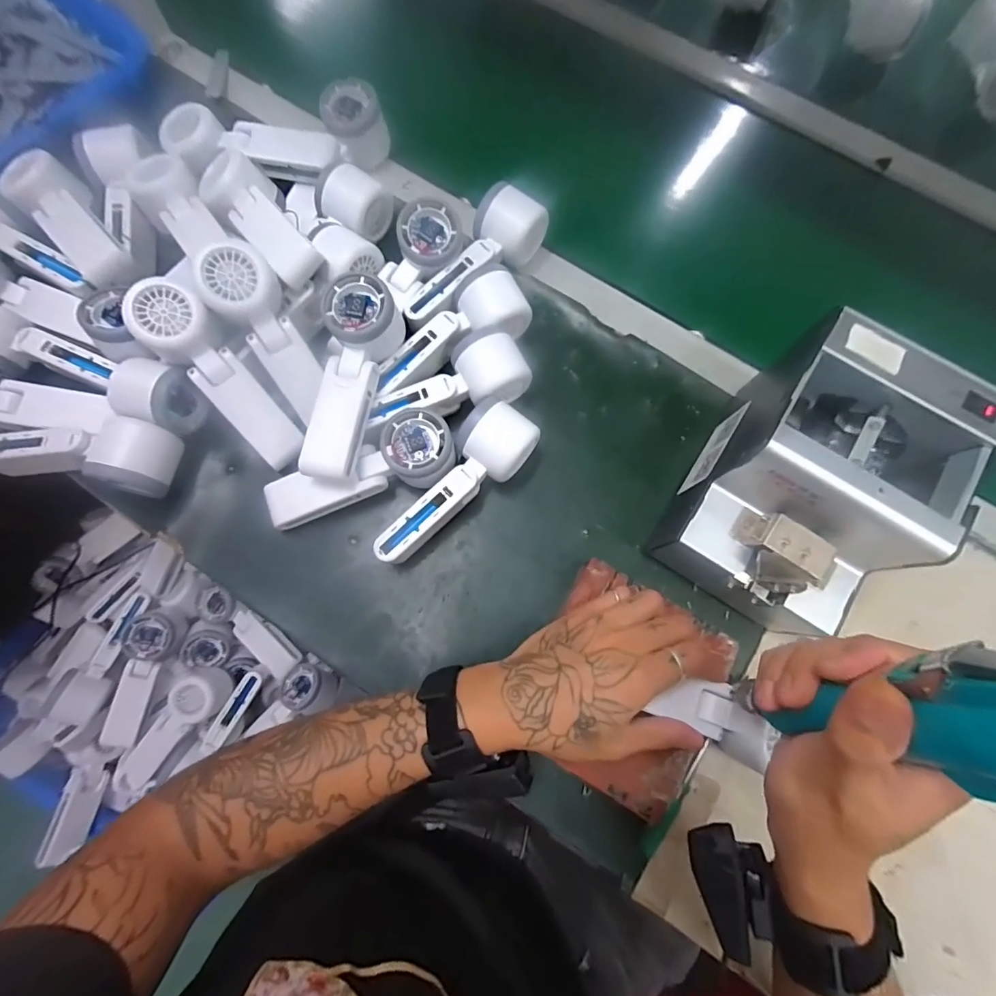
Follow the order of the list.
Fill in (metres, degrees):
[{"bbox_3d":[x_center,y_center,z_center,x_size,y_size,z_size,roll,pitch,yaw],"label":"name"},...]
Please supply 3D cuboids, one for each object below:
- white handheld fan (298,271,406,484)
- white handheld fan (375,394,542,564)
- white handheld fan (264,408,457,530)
[{"bbox_3d":[-0.120,-0.097,0.380,0.051,0.043,0.160,9,76,1],"label":"white handheld fan"},{"bbox_3d":[-0.035,-0.007,0.405,0.055,0.055,0.161,39,78,8],"label":"white handheld fan"},{"bbox_3d":[-0.116,-0.021,0.402,0.168,0.038,0.065,-22,77,6],"label":"white handheld fan"}]

